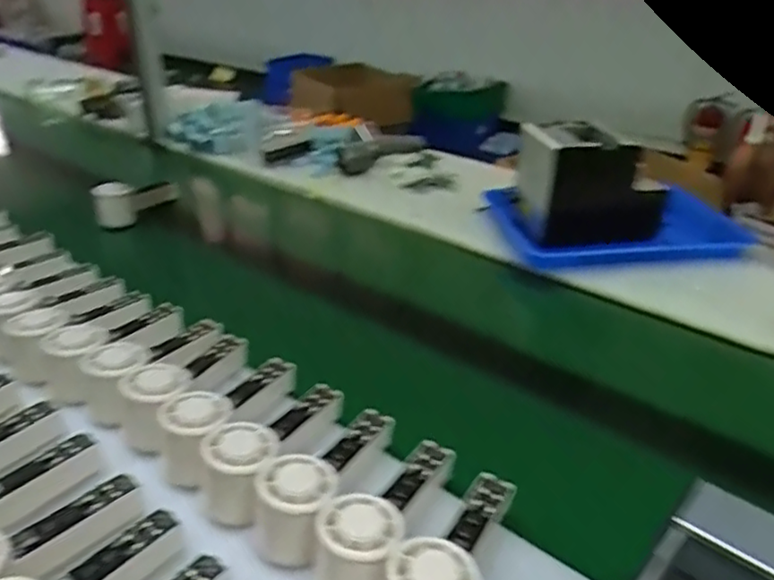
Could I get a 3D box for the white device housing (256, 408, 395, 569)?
[{"bbox_3d":[-0.048,0.136,0.504,0.059,0.056,0.153,8,30,17],"label":"white device housing"}]

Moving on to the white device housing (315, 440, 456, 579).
[{"bbox_3d":[0.001,0.156,0.473,0.055,0.057,0.152,10,31,21],"label":"white device housing"}]

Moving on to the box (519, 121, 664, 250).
[{"bbox_3d":[0.296,-0.160,0.952,0.186,0.138,0.118,-6,30,-9],"label":"box"}]

